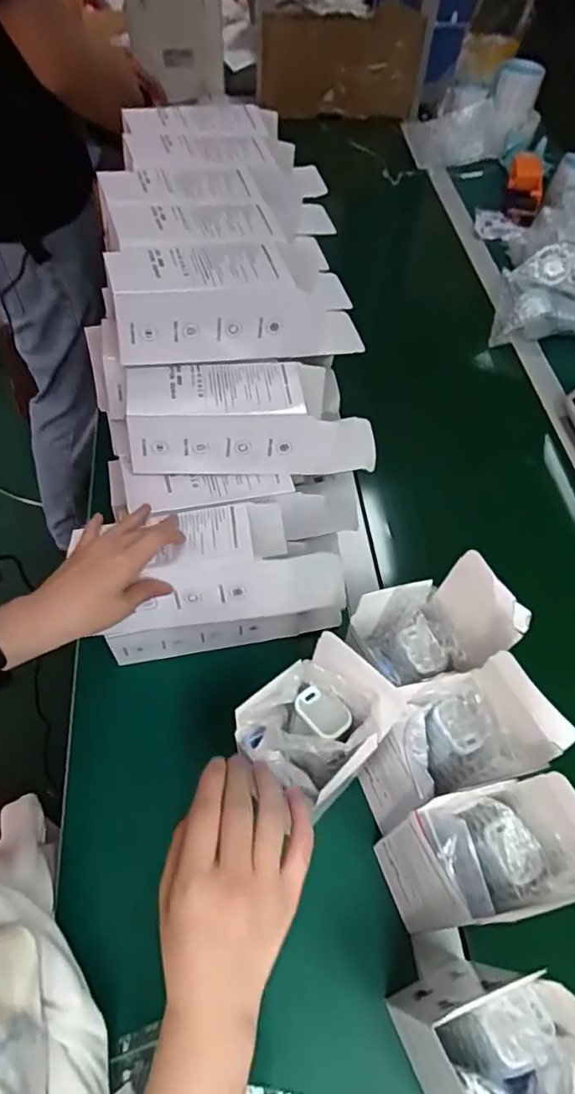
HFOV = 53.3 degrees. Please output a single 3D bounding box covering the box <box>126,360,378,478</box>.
[{"bbox_3d":[-0.031,-0.128,0.567,0.241,0.078,0.091,-3,57,-4],"label":"box"}]

